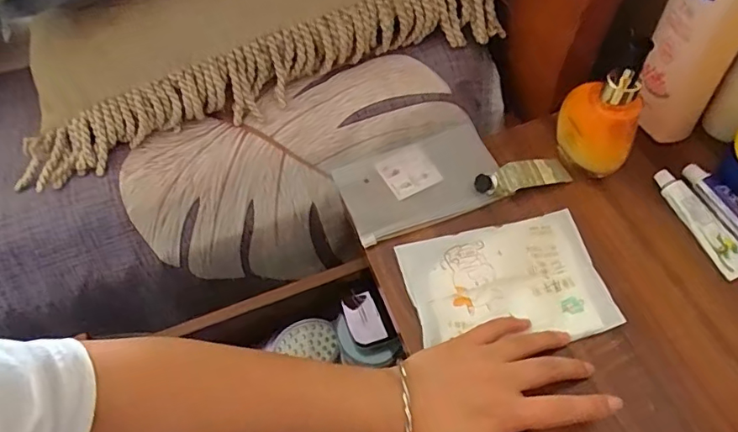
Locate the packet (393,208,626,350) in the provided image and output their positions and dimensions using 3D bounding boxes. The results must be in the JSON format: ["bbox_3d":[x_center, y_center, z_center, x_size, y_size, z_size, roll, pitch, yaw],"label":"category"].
[{"bbox_3d":[0.108,0.053,0.420,0.149,0.017,0.103,-12,56,-3],"label":"packet"}]

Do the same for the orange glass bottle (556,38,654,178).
[{"bbox_3d":[0.193,-0.088,0.437,0.061,0.124,0.051,16,60,15],"label":"orange glass bottle"}]

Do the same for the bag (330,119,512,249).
[{"bbox_3d":[0.047,-0.033,0.494,0.143,0.014,0.097,-19,57,-7],"label":"bag"}]

